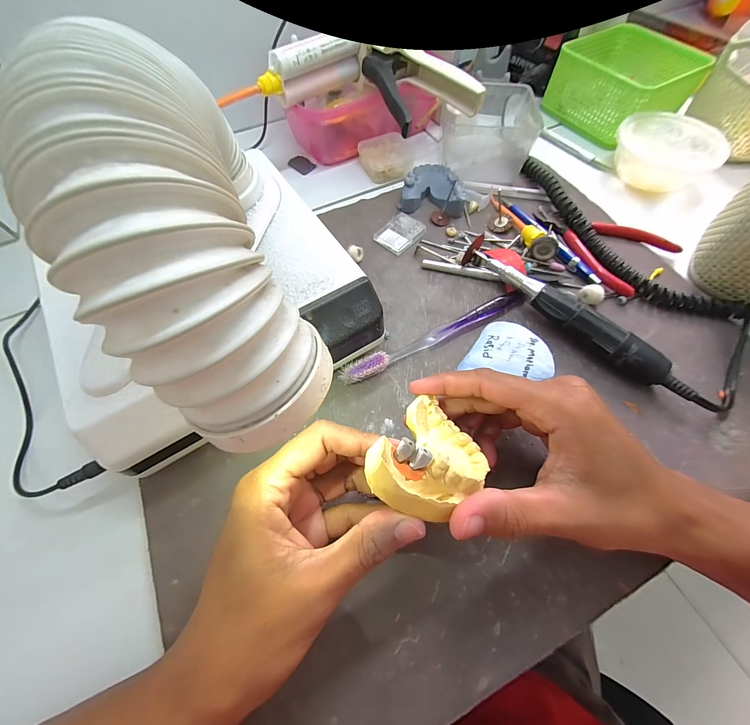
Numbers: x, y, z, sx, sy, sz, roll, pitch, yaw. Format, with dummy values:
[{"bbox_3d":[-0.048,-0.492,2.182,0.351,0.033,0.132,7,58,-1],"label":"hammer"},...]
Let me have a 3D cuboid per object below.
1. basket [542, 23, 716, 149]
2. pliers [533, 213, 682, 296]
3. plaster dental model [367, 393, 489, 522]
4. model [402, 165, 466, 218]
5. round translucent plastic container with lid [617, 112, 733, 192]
[{"bbox_3d":[0.309,-0.348,0.404,0.132,0.060,0.123,-27,67,-12],"label":"basket"},{"bbox_3d":[0.222,-0.123,0.318,0.093,0.012,0.118,-39,69,-17],"label":"pliers"},{"bbox_3d":[0.028,0.047,0.163,0.049,0.027,0.071,43,36,8],"label":"plaster dental model"},{"bbox_3d":[0.065,-0.185,0.341,0.064,0.024,0.055,14,65,8],"label":"model"},{"bbox_3d":[0.316,-0.235,0.358,0.099,0.044,0.084,10,64,6],"label":"round translucent plastic container with lid"}]

